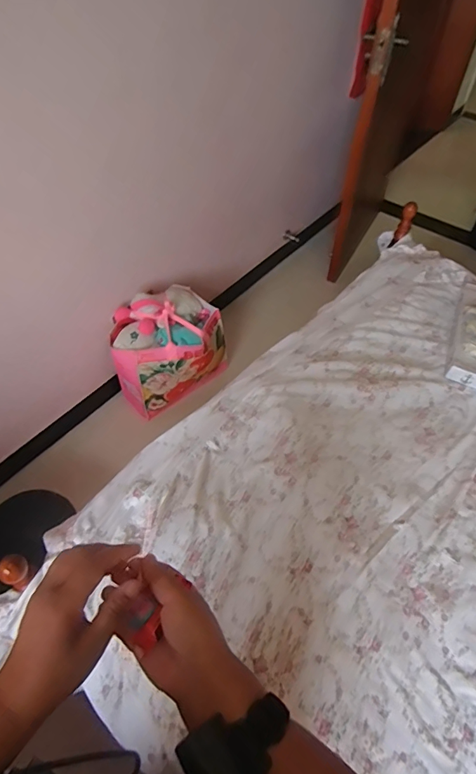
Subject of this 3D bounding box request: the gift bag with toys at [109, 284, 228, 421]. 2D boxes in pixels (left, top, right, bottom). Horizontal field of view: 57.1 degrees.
[{"bbox_3d":[-0.253,-0.144,1.618,0.420,0.371,0.278,-22,56,-17],"label":"gift bag with toys"}]

